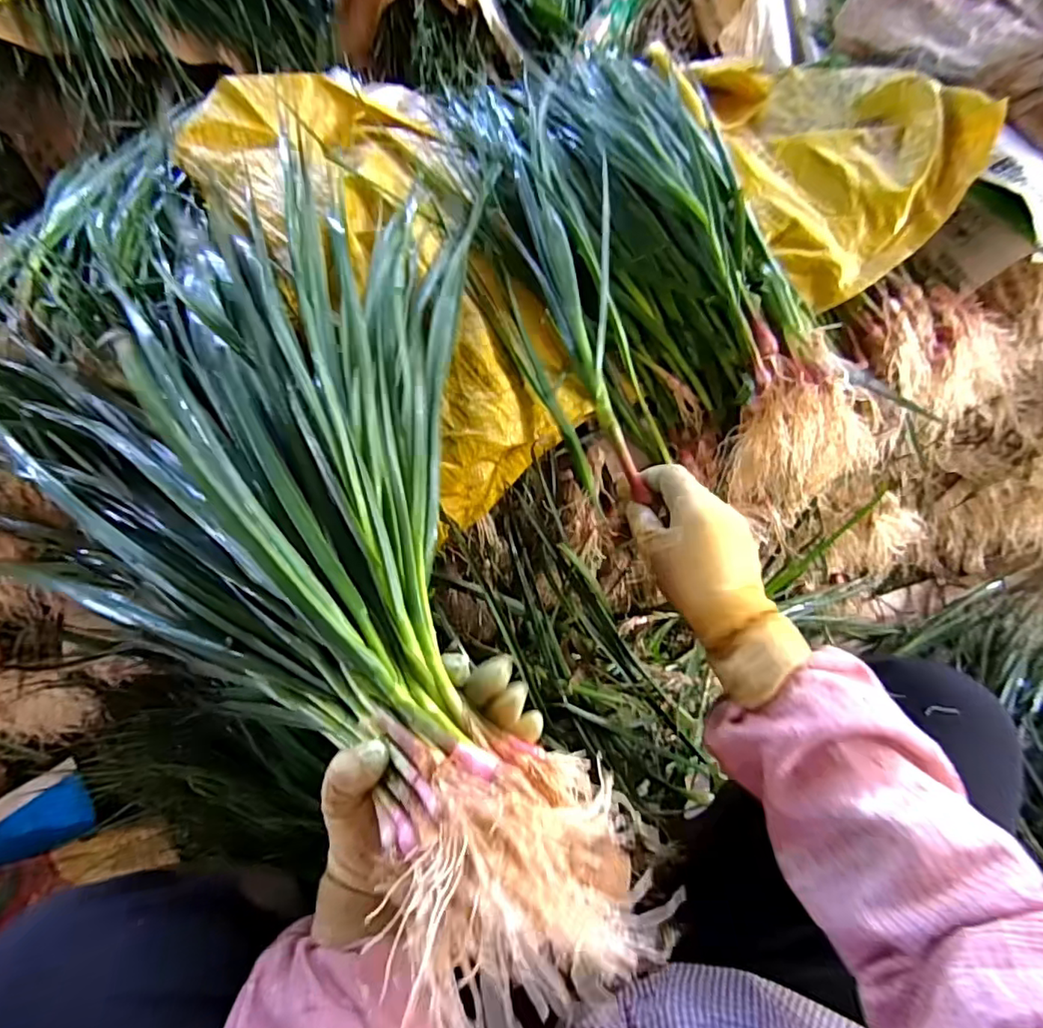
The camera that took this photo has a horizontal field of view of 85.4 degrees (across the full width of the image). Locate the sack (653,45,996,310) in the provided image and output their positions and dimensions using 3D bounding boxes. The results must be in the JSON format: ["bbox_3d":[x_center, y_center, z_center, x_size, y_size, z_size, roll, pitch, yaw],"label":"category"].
[{"bbox_3d":[0.315,-0.395,0.595,0.226,0.085,0.356,-18,67,-11],"label":"sack"}]

